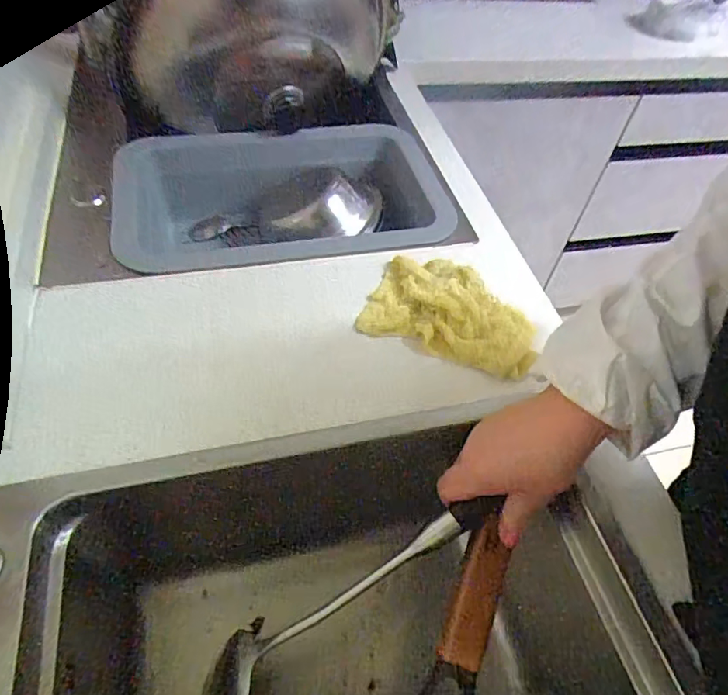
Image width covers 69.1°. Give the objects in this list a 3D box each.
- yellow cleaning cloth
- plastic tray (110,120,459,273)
[{"bbox_3d":[0.084,-0.037,0.504,0.160,0.025,0.097,21,52,10],"label":"yellow cleaning cloth"},{"bbox_3d":[-0.099,-0.156,0.665,0.386,0.111,0.243,-8,53,-13],"label":"plastic tray"}]

